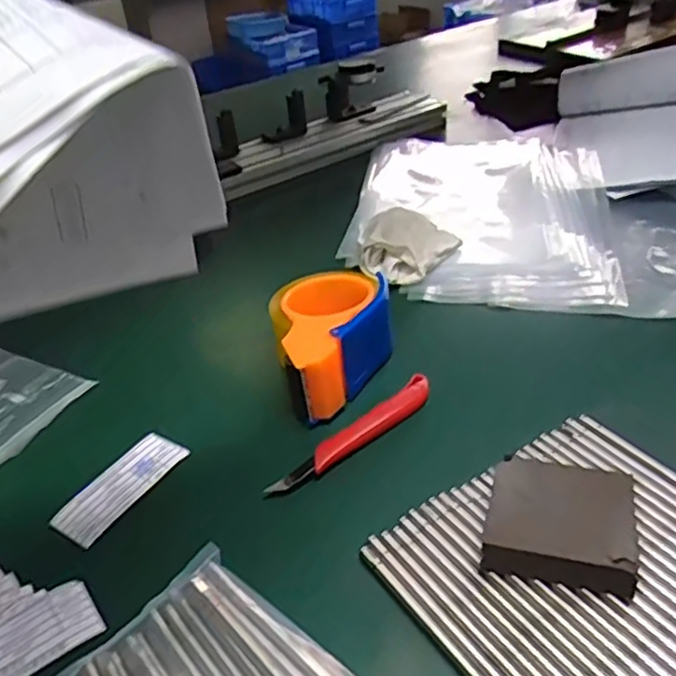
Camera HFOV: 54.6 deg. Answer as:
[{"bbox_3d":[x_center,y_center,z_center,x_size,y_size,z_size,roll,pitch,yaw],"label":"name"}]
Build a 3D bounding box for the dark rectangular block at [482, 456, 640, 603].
[{"bbox_3d":[0.130,0.109,0.384,0.081,0.035,0.070,7,38,19],"label":"dark rectangular block"}]

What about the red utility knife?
[{"bbox_3d":[0.017,0.072,0.483,0.151,0.020,0.026,-35,44,-30],"label":"red utility knife"}]

